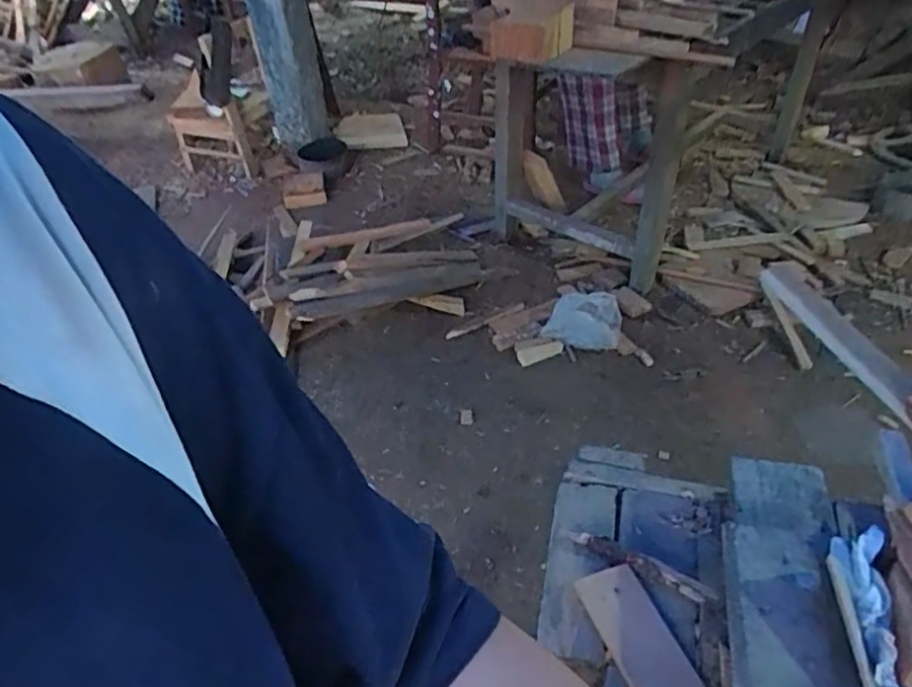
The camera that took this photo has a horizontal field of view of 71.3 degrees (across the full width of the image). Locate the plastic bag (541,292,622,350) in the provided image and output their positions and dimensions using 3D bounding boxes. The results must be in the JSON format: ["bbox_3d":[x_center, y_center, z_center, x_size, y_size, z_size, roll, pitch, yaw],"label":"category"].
[{"bbox_3d":[0.345,-0.065,1.721,0.197,0.072,0.178,10,42,14],"label":"plastic bag"}]

